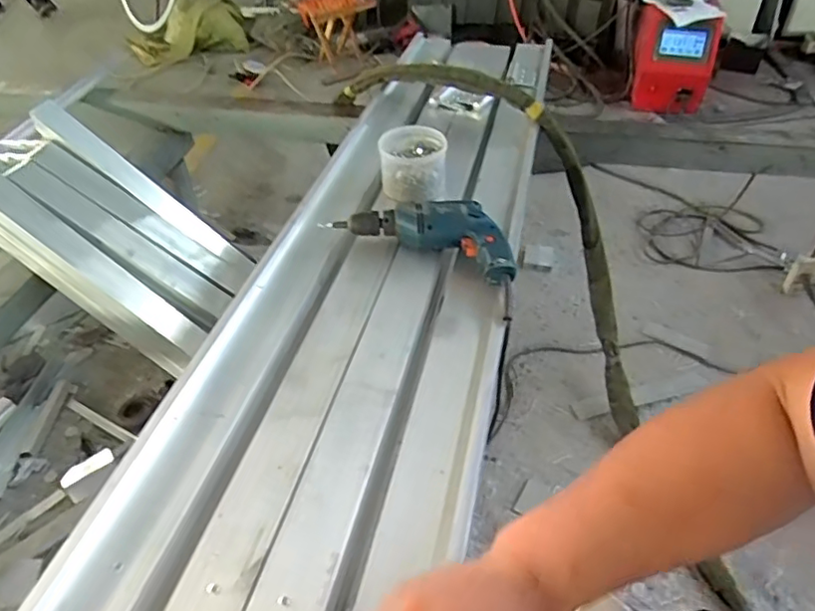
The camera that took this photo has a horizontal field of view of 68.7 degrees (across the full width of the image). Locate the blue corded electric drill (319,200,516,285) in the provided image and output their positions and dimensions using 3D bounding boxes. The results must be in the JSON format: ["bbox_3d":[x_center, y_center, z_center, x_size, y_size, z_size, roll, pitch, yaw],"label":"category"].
[{"bbox_3d":[0.042,-0.119,0.927,0.304,0.060,0.140,21,47,24],"label":"blue corded electric drill"}]

